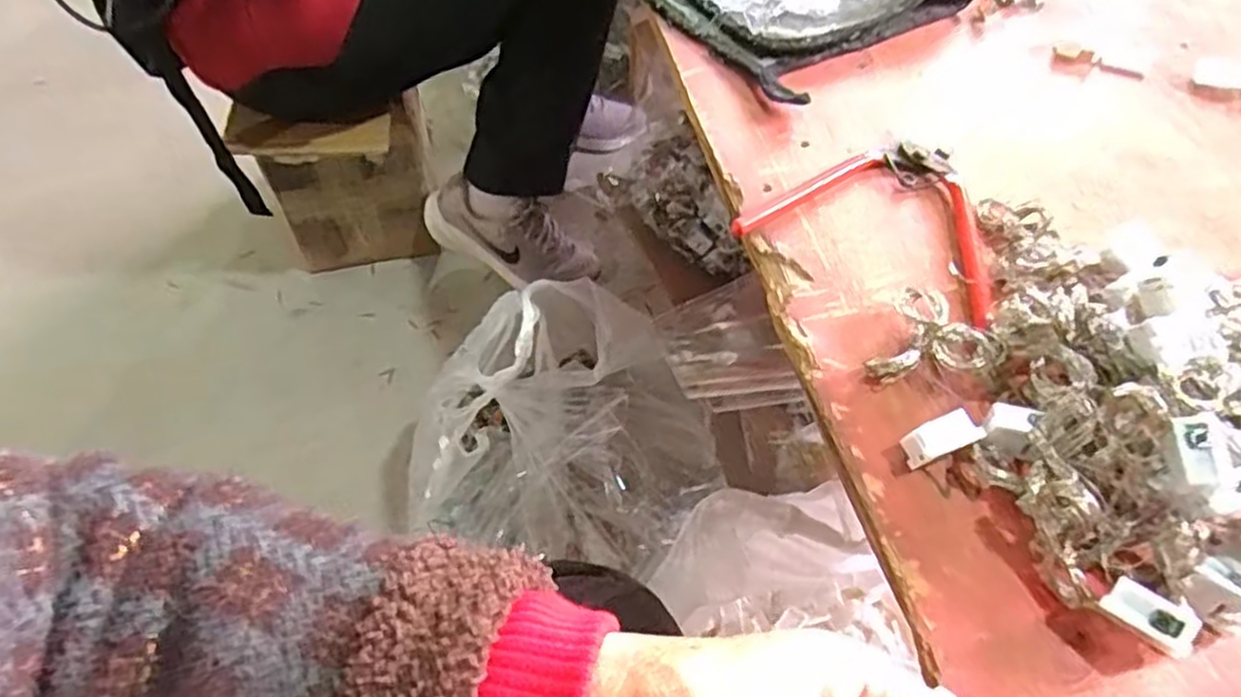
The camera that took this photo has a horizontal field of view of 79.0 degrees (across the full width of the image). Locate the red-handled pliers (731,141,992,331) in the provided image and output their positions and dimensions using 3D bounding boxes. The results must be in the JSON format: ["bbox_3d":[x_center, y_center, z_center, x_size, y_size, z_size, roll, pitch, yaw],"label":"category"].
[{"bbox_3d":[0.142,-0.067,0.387,0.124,0.012,0.120,32,60,21],"label":"red-handled pliers"}]

